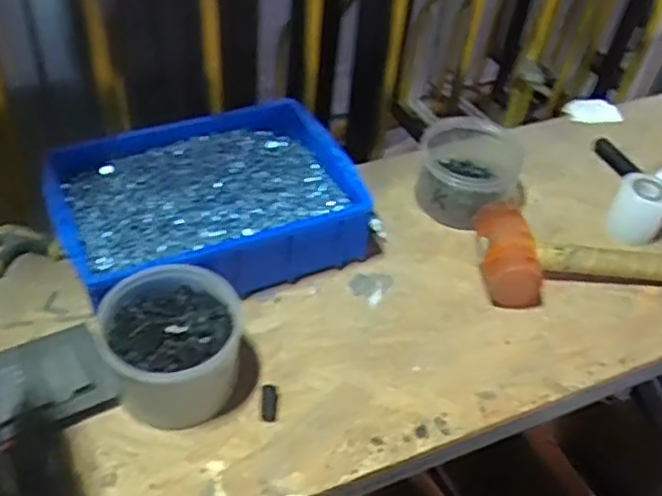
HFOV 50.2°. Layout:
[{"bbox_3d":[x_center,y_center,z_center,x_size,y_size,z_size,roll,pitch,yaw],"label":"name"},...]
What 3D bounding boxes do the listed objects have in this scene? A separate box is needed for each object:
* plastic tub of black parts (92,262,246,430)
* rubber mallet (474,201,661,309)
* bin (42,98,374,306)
[{"bbox_3d":[-0.138,0.088,0.614,0.118,0.087,0.111,3,47,-4],"label":"plastic tub of black parts"},{"bbox_3d":[0.301,0.014,0.754,0.284,0.062,0.101,3,47,-4],"label":"rubber mallet"},{"bbox_3d":[-0.130,-0.050,0.752,0.304,0.083,0.231,-11,49,-17],"label":"bin"}]

